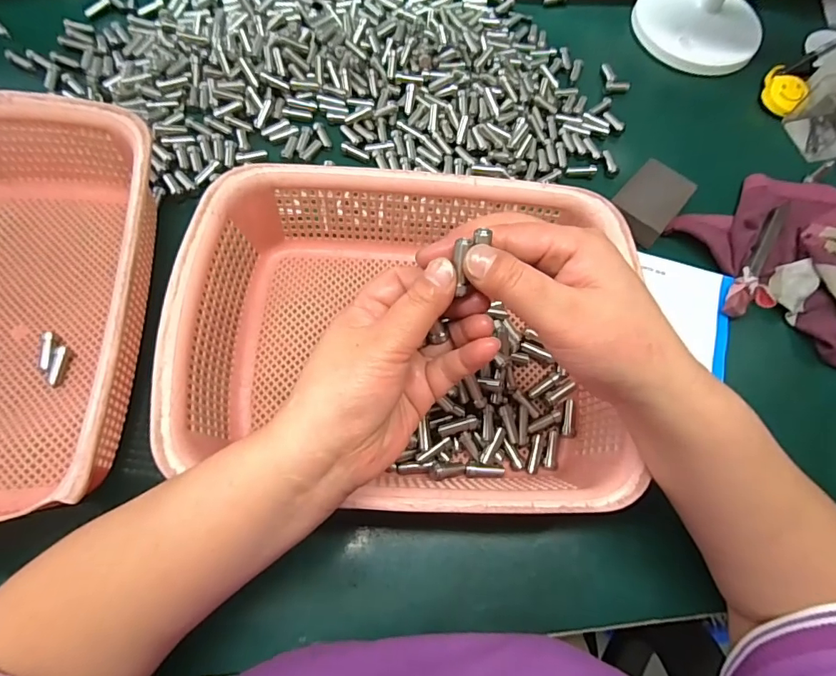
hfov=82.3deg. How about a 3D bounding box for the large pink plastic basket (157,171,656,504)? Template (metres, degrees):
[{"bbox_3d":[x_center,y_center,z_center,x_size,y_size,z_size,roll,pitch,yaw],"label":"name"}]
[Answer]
[{"bbox_3d":[-0.007,-0.008,0.329,0.287,0.081,0.237,3,69,-4],"label":"large pink plastic basket"}]

